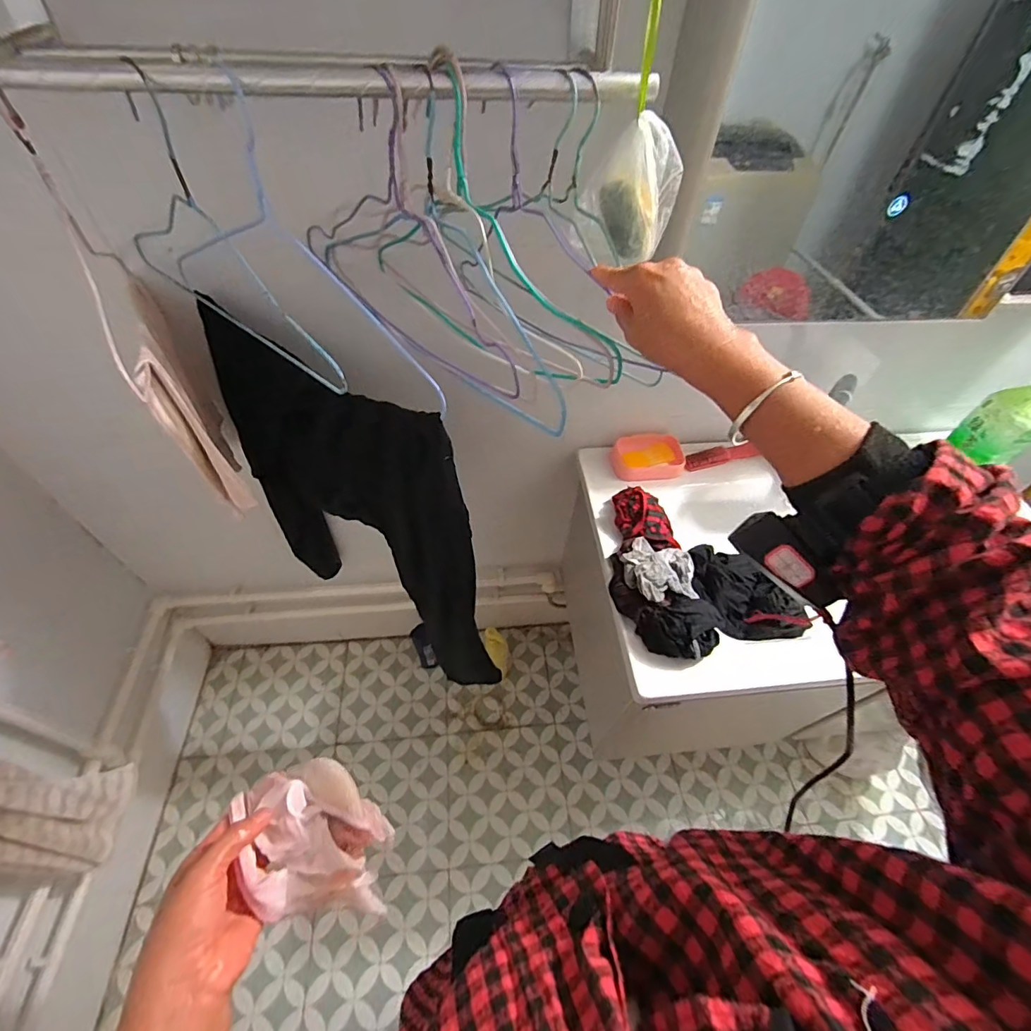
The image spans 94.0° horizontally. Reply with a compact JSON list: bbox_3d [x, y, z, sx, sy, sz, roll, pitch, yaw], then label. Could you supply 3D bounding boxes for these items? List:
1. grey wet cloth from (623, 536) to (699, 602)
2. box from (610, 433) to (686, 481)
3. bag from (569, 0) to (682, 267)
[{"bbox_3d":[0.217,0.077,0.719,0.104,0.040,0.116,6,53,0],"label":"grey wet cloth"},{"bbox_3d":[0.248,-0.108,0.891,0.135,0.036,0.094,-2,53,-7],"label":"box"},{"bbox_3d":[0.104,-0.328,0.417,0.049,0.214,0.086,-32,62,-25],"label":"bag"}]

